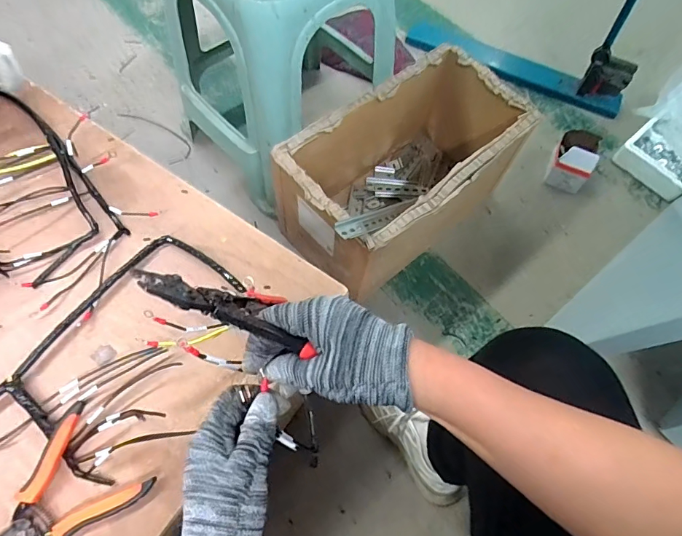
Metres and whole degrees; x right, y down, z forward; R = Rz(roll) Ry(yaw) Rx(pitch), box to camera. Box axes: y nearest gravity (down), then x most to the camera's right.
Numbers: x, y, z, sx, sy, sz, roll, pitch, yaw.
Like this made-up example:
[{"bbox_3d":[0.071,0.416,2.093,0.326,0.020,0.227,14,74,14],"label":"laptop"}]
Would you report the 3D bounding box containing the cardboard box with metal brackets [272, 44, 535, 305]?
[{"bbox_3d":[0.118,-0.176,0.891,0.443,0.262,0.246,-38,72,-20],"label":"cardboard box with metal brackets"}]

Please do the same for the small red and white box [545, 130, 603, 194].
[{"bbox_3d":[0.545,-0.257,1.045,0.088,0.114,0.105,28,65,10],"label":"small red and white box"}]

